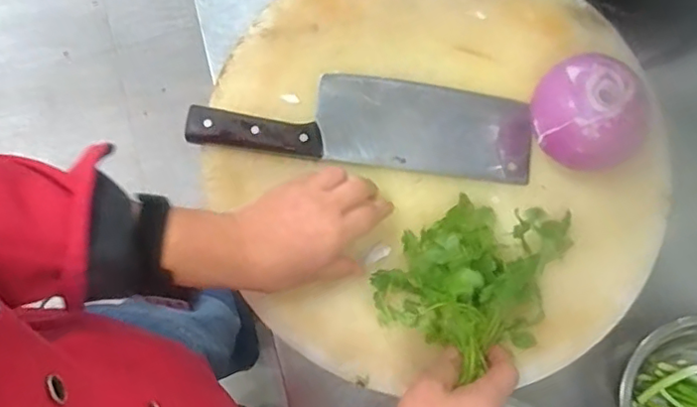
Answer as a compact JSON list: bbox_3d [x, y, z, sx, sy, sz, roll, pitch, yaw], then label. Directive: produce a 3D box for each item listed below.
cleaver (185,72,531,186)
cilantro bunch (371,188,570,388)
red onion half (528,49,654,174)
[{"bbox_3d":[0.015,-0.078,0.530,0.298,0.027,0.087,6,79,0],"label":"cleaver"},{"bbox_3d":[0.110,0.050,0.480,0.124,0.082,0.161,33,81,5],"label":"cilantro bunch"},{"bbox_3d":[0.197,-0.075,0.505,0.084,0.079,0.082,0,79,-1],"label":"red onion half"}]

